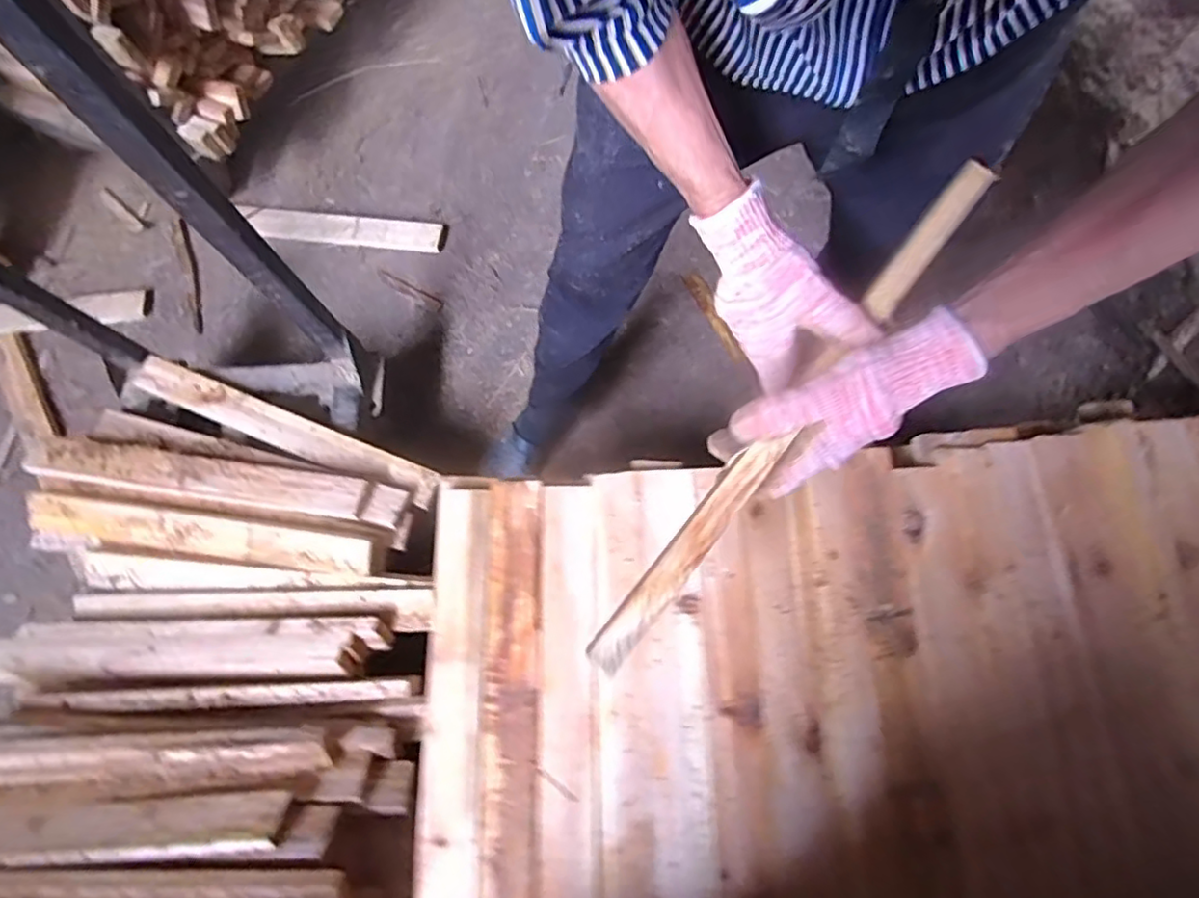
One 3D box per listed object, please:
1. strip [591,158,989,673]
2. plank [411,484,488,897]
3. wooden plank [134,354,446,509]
[{"bbox_3d":[0.149,-0.048,0.420,0.024,0.015,0.469,38,72,12],"label":"strip"},{"bbox_3d":[-0.139,0.243,0.583,0.062,0.015,0.421,-3,72,1],"label":"plank"},{"bbox_3d":[-0.457,-0.032,0.903,0.489,0.023,0.058,21,74,8],"label":"wooden plank"}]

